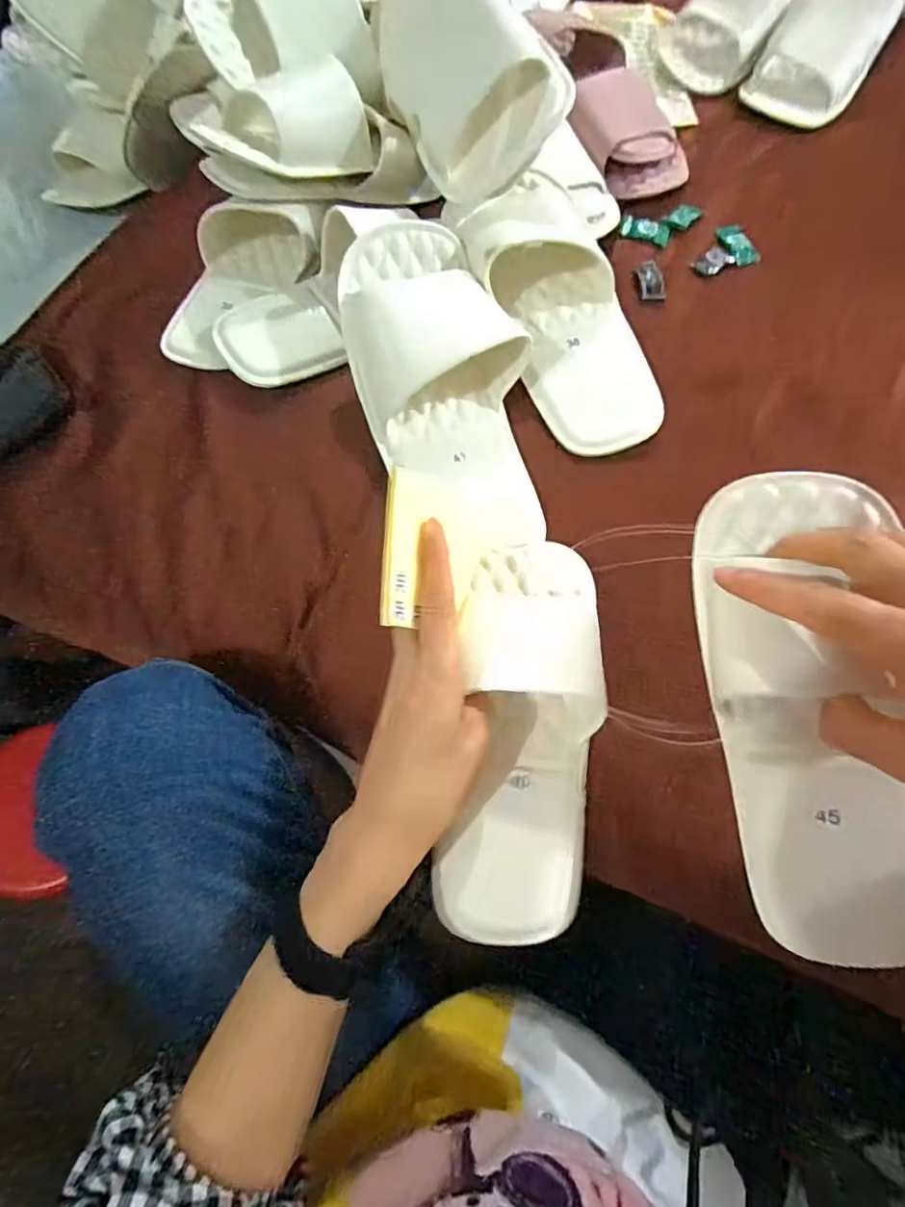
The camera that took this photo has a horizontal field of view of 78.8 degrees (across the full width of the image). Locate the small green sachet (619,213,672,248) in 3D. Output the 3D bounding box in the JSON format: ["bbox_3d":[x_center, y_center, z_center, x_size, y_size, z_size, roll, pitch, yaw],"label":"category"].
[{"bbox_3d":[0.175,-0.338,0.498,0.044,0.004,0.026,16,69,7],"label":"small green sachet"}]

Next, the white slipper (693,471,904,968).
[{"bbox_3d":[0.173,0.046,0.265,0.078,0.046,0.221,-5,81,-2],"label":"white slipper"}]

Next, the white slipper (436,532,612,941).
[{"bbox_3d":[0.042,0.066,0.315,0.079,0.047,0.228,7,75,3],"label":"white slipper"}]

